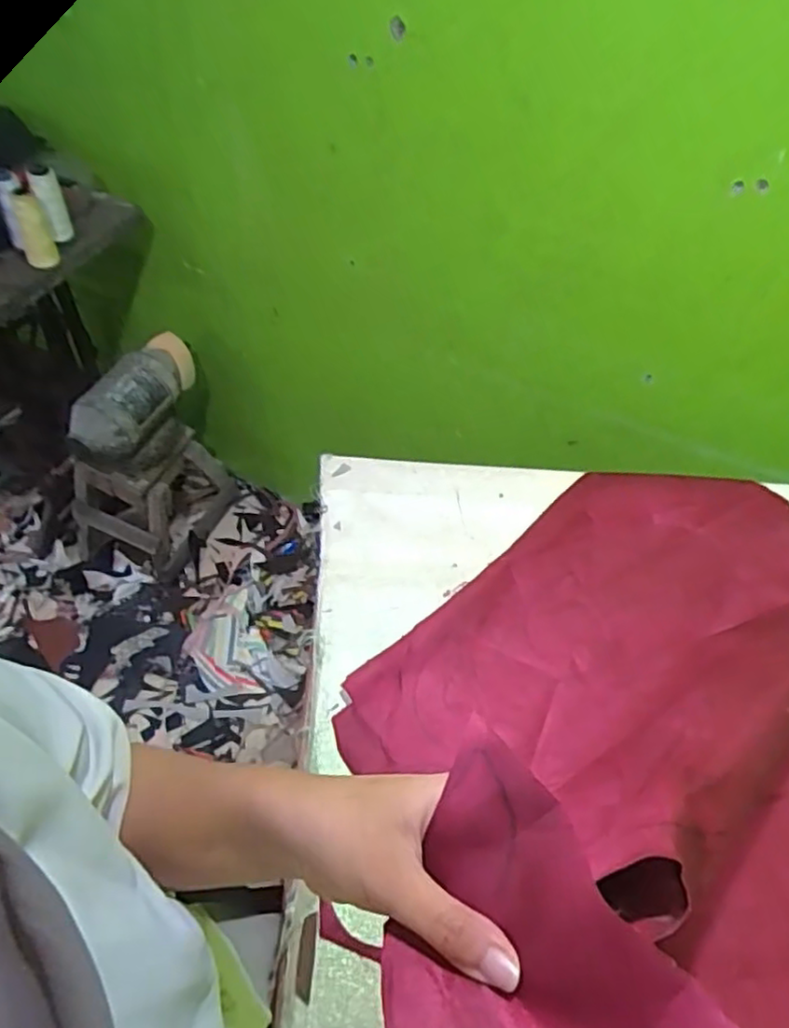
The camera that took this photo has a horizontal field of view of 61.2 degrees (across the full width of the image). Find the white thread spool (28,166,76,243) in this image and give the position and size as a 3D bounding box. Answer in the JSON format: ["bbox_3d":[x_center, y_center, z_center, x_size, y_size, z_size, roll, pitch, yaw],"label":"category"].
[{"bbox_3d":[-0.510,-0.460,0.992,0.039,0.102,0.051,-17,56,-18],"label":"white thread spool"}]

